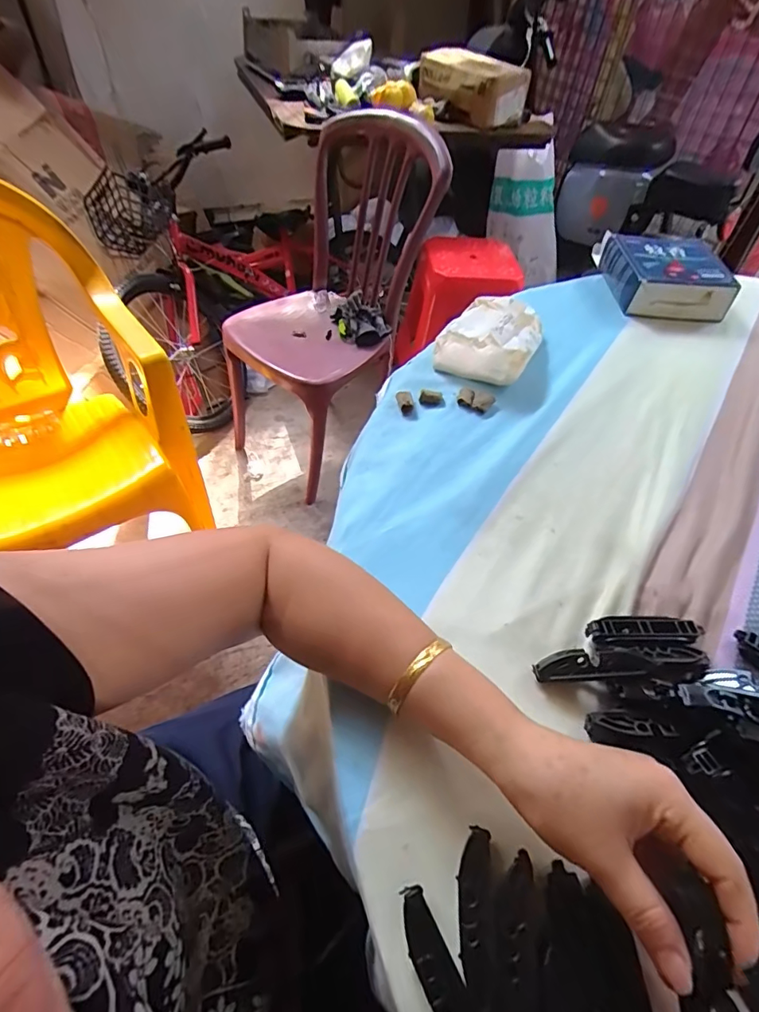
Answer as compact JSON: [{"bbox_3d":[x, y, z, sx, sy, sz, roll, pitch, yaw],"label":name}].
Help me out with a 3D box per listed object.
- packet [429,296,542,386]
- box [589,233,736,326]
[{"bbox_3d":[0.133,-0.202,0.570,0.103,0.044,0.140,23,54,13],"label":"packet"},{"bbox_3d":[0.401,-0.332,0.686,0.147,0.044,0.168,2,52,-3],"label":"box"}]

